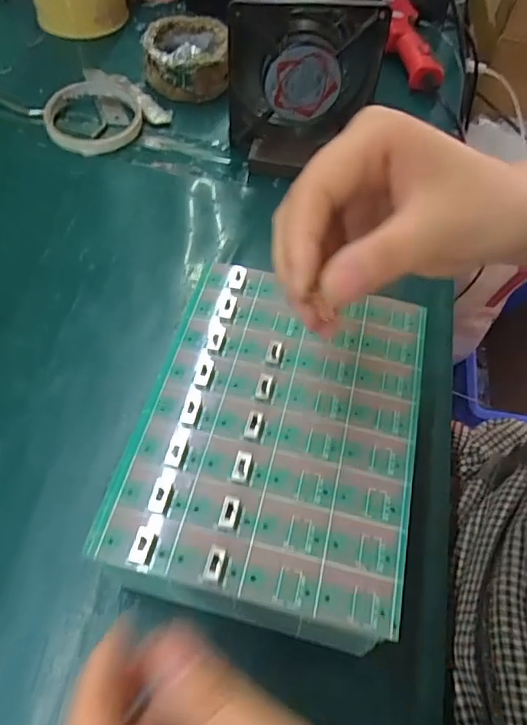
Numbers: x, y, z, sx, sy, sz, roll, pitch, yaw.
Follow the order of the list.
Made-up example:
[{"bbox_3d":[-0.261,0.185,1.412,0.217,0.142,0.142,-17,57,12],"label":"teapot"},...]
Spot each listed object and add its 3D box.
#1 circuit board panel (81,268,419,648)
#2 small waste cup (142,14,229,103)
[{"bbox_3d":[0.008,0.028,0.246,0.126,0.008,0.168,12,58,5],"label":"circuit board panel"},{"bbox_3d":[-0.073,-0.293,0.507,0.078,0.039,0.085,0,56,-4],"label":"small waste cup"}]

